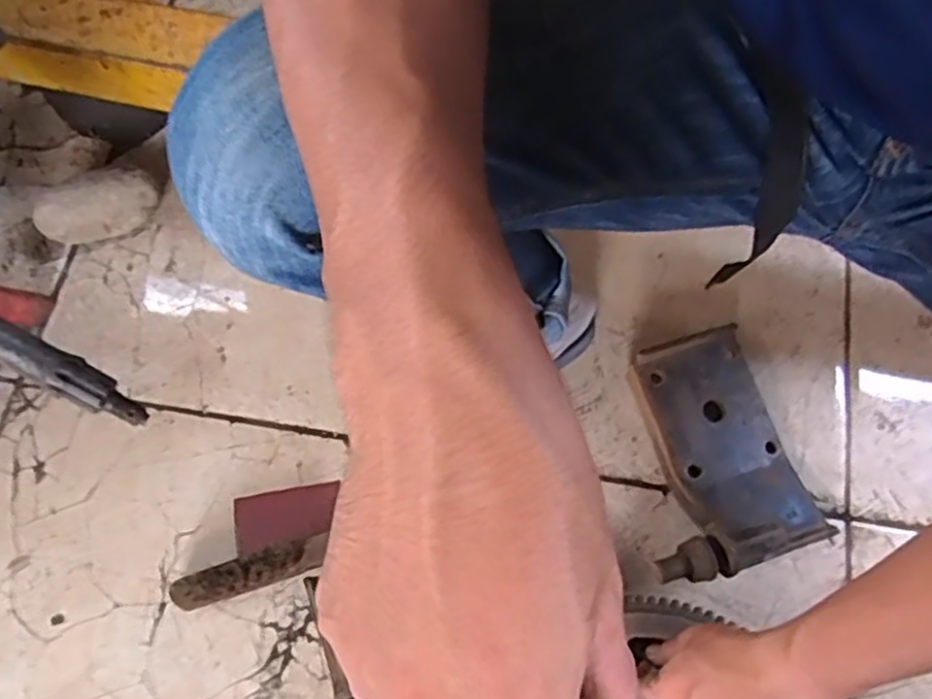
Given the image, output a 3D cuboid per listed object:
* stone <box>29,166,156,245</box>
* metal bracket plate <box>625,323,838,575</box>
[{"bbox_3d":[-0.396,-0.154,0.759,0.123,0.070,0.055,-20,70,-6],"label":"stone"},{"bbox_3d":[0.231,0.085,0.632,0.113,0.041,0.200,-19,70,-5],"label":"metal bracket plate"}]

